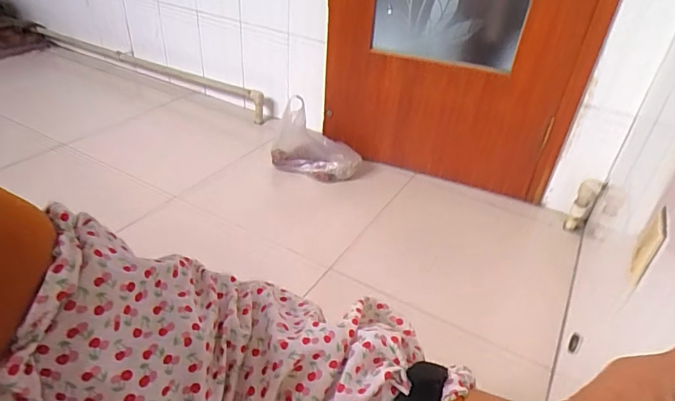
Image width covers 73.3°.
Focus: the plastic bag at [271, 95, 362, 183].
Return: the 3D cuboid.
[{"bbox_3d":[-0.076,-0.235,1.699,0.334,0.258,0.140,11,36,6],"label":"plastic bag"}]

